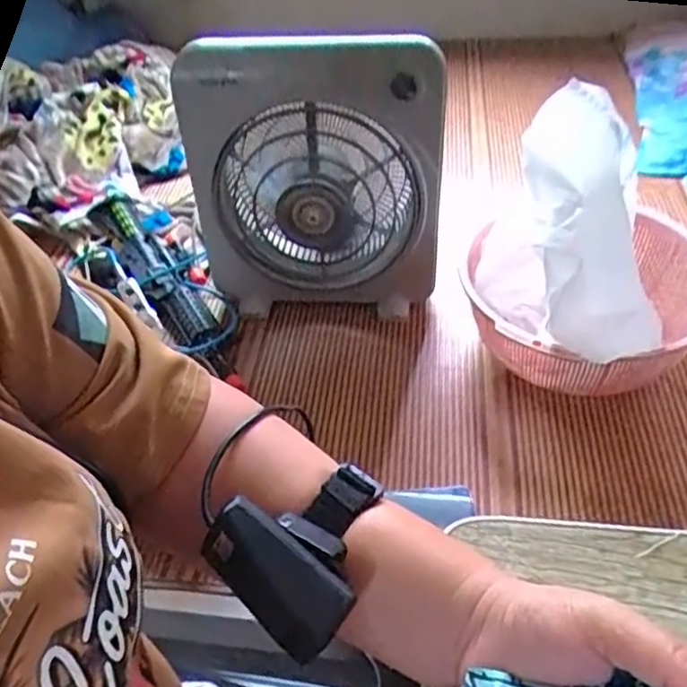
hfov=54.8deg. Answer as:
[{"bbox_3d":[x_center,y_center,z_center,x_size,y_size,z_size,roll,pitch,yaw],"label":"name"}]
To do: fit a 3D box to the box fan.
[{"bbox_3d":[-0.033,-0.197,0.853,0.318,0.353,0.111,7,45,15],"label":"box fan"}]

